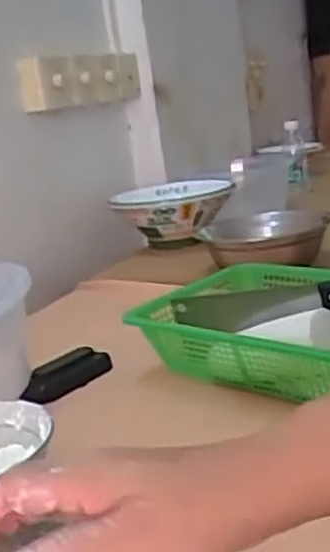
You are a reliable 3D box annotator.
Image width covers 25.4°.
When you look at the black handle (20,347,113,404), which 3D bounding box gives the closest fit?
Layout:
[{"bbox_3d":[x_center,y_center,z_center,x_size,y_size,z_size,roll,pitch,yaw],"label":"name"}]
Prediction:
[{"bbox_3d":[-0.106,0.106,0.806,0.114,0.034,0.029,-20,19,-40],"label":"black handle"}]

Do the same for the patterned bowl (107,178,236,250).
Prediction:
[{"bbox_3d":[0.016,-0.111,1.364,0.224,0.096,0.234,-8,14,0],"label":"patterned bowl"}]

